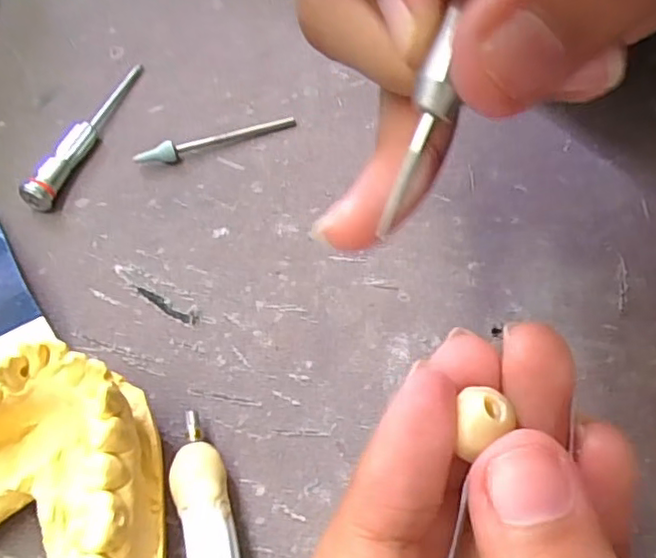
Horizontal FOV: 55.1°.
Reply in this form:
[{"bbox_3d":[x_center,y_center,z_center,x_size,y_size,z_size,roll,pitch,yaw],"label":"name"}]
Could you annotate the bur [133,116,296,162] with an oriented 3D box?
[{"bbox_3d":[-0.034,-0.042,0.190,0.048,0.006,0.006,-18,63,-8],"label":"bur"}]

